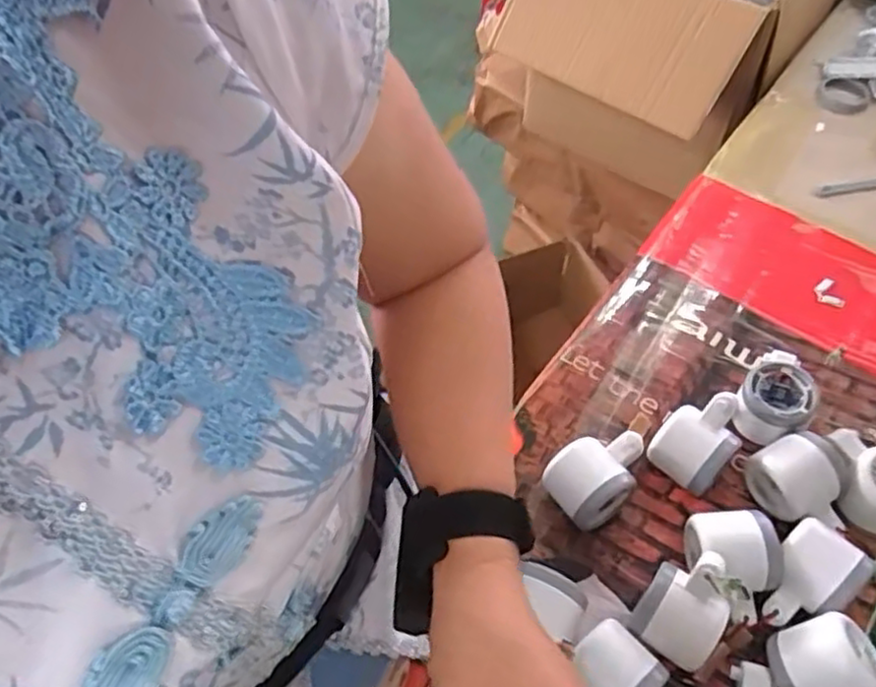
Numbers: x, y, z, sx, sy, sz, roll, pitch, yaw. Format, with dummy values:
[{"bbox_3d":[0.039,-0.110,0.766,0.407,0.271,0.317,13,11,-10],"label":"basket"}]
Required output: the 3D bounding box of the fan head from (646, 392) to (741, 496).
[{"bbox_3d":[0.215,0.080,0.577,0.070,0.067,0.057,-40,64,-22],"label":"fan head"}]

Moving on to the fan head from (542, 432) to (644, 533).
[{"bbox_3d":[0.127,0.109,0.567,0.078,0.054,0.057,-36,61,-19],"label":"fan head"}]

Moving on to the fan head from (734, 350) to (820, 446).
[{"bbox_3d":[0.284,0.053,0.596,0.066,0.054,0.059,-40,62,-21],"label":"fan head"}]

